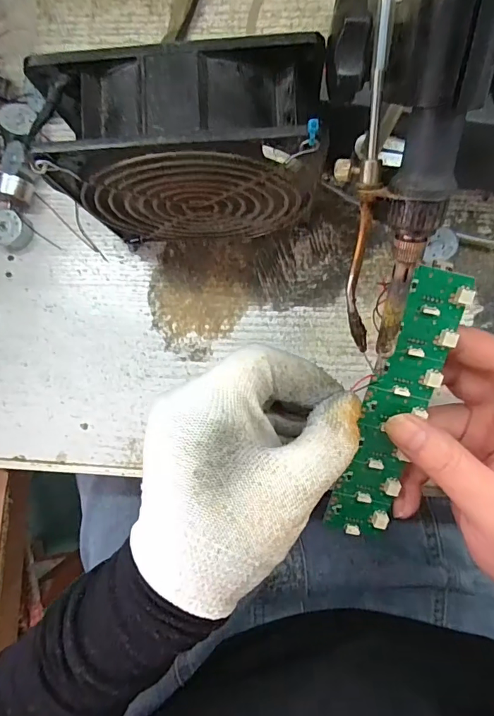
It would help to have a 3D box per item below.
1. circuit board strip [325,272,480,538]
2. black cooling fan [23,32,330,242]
[{"bbox_3d":[0.071,0.026,0.212,0.028,0.005,0.137,16,105,4],"label":"circuit board strip"},{"bbox_3d":[-0.025,-0.096,0.227,0.114,0.123,0.046,0,88,3],"label":"black cooling fan"}]

